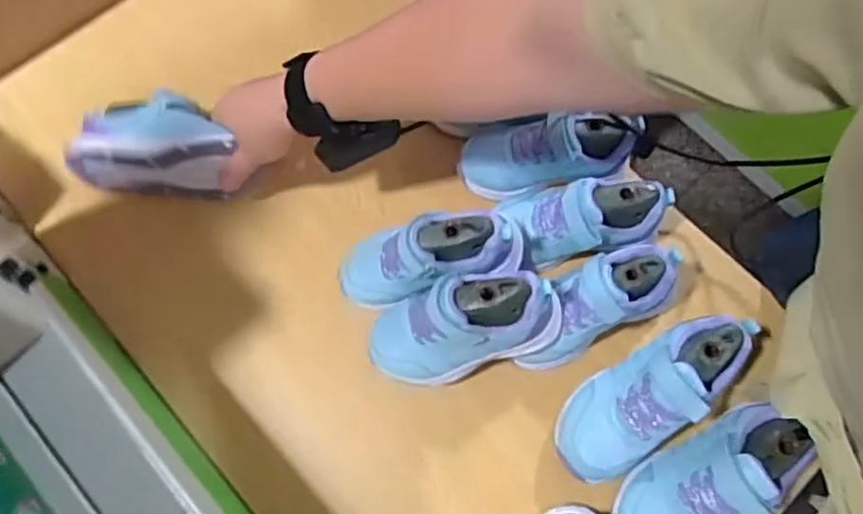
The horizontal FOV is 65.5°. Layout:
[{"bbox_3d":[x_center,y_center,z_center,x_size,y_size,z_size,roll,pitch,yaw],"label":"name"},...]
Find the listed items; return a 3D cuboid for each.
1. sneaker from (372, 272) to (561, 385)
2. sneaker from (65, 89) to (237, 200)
[{"bbox_3d":[0.022,0.057,0.562,0.144,0.111,0.073,-16,71,-7],"label":"sneaker"},{"bbox_3d":[-0.259,-0.107,0.633,0.139,0.075,0.078,-1,70,-2],"label":"sneaker"}]

